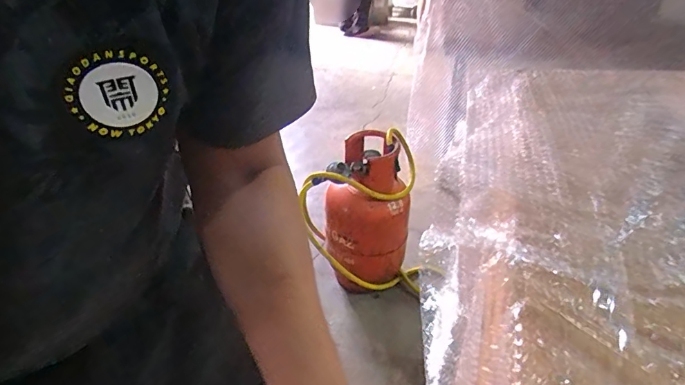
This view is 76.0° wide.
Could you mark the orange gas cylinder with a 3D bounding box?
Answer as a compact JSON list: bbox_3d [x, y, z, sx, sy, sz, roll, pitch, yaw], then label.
[{"bbox_3d":[0.090,0.094,1.503,0.259,0.532,0.248,5,35,8],"label":"orange gas cylinder"}]

